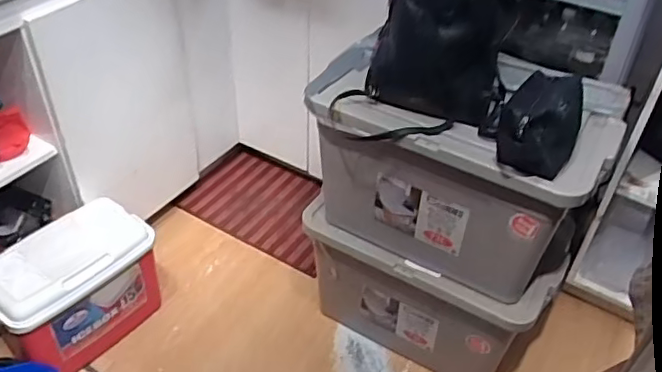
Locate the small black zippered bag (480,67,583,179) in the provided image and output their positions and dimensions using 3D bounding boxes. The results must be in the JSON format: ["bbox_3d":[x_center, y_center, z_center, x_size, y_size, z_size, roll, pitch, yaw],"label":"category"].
[{"bbox_3d":[0.381,-0.120,1.137,0.158,0.126,0.233,17,43,15],"label":"small black zippered bag"}]

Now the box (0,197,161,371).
[{"bbox_3d":[-0.670,0.278,1.608,0.225,0.311,0.402,28,47,26],"label":"box"}]

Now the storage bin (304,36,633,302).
[{"bbox_3d":[0.287,-0.056,1.423,0.623,0.386,0.454,19,43,18],"label":"storage bin"}]

